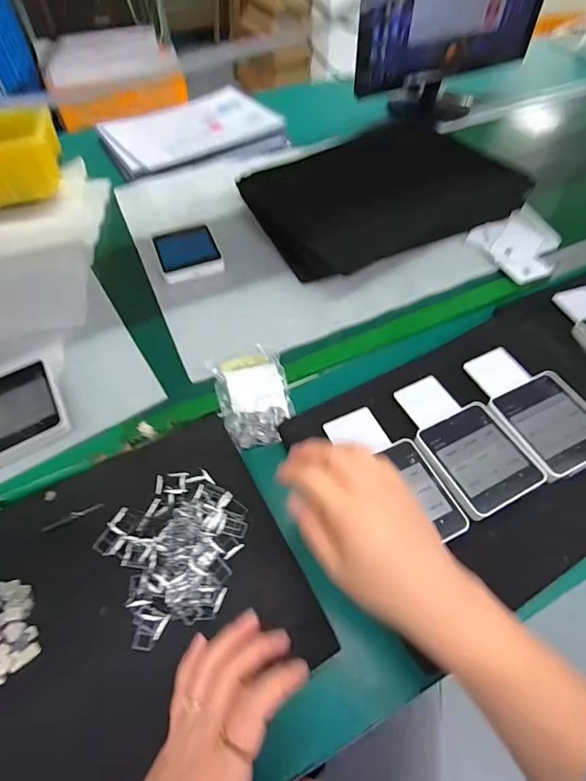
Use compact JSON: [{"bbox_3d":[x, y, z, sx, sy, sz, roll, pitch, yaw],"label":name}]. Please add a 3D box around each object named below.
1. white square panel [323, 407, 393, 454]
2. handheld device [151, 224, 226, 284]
[{"bbox_3d":[0.065,0.044,0.401,0.053,0.004,0.052,-20,58,-13],"label":"white square panel"},{"bbox_3d":[-0.146,-0.193,0.546,0.082,0.023,0.102,-20,58,-13],"label":"handheld device"}]

